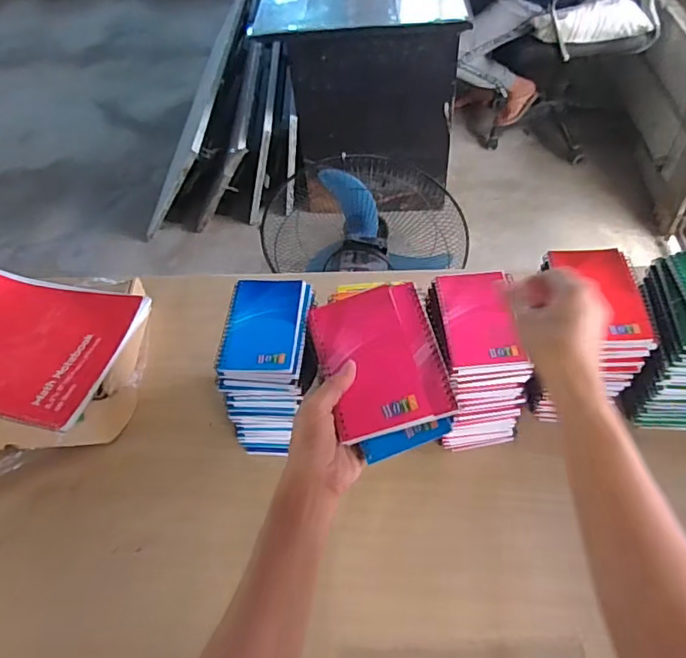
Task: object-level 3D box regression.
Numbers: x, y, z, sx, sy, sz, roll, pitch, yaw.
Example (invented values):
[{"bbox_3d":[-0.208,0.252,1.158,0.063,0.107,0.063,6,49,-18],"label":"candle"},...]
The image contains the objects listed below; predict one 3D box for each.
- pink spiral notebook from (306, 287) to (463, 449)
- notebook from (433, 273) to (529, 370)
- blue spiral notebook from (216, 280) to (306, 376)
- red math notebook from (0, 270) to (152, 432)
[{"bbox_3d":[0.034,0.025,0.473,0.105,0.010,0.128,-16,69,2],"label":"pink spiral notebook"},{"bbox_3d":[0.150,-0.014,0.589,0.074,0.011,0.123,-4,52,3],"label":"notebook"},{"bbox_3d":[-0.091,-0.005,0.604,0.085,0.015,0.123,1,52,7],"label":"blue spiral notebook"},{"bbox_3d":[-0.438,0.018,0.730,0.274,0.018,0.209,11,54,14],"label":"red math notebook"}]

